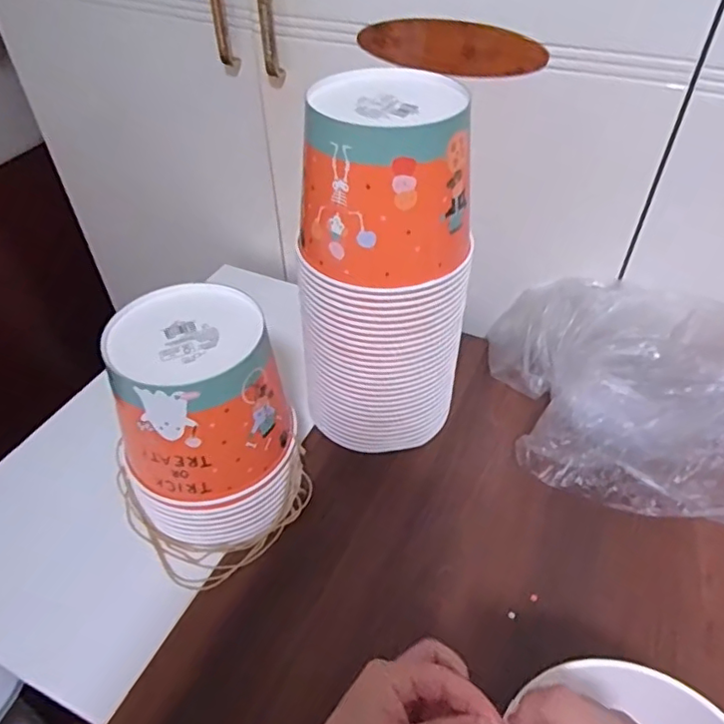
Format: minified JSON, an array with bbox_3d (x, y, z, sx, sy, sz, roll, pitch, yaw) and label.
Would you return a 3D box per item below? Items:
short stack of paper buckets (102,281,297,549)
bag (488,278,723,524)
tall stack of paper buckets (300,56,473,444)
[{"bbox_3d":[-0.141,0.056,0.537,0.149,0.201,0.139,-4,46,-3],"label":"short stack of paper buckets"},{"bbox_3d":[0.288,0.015,0.624,0.287,0.133,0.251,10,47,11],"label":"bag"},{"bbox_3d":[0.023,-0.074,0.574,0.154,0.341,0.138,3,46,4],"label":"tall stack of paper buckets"}]

